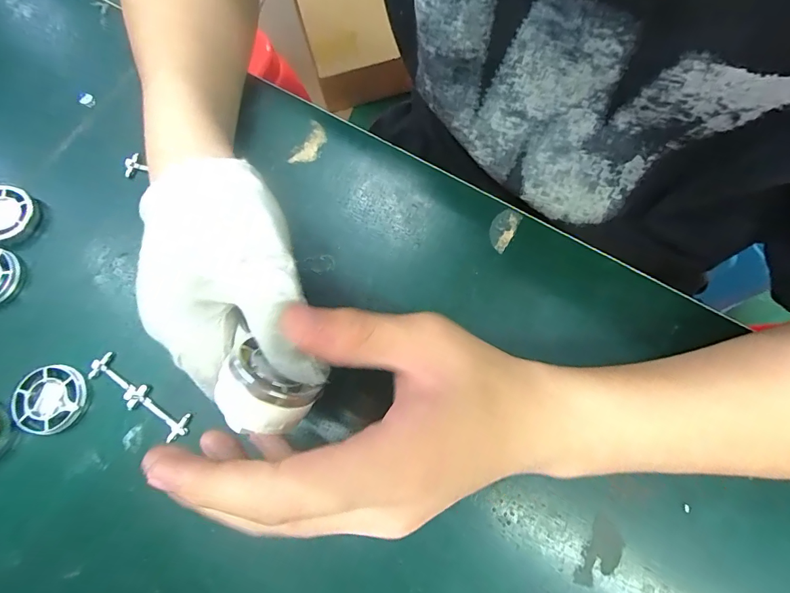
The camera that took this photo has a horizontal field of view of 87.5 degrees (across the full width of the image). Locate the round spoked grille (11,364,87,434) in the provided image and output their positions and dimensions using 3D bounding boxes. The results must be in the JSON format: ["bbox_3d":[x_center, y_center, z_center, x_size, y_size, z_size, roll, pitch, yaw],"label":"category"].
[{"bbox_3d":[-0.202,0.061,0.244,0.037,0.010,0.038,0,75,0],"label":"round spoked grille"}]

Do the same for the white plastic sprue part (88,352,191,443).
[{"bbox_3d":[-0.152,0.060,0.244,0.070,0.006,0.017,34,77,9],"label":"white plastic sprue part"}]

